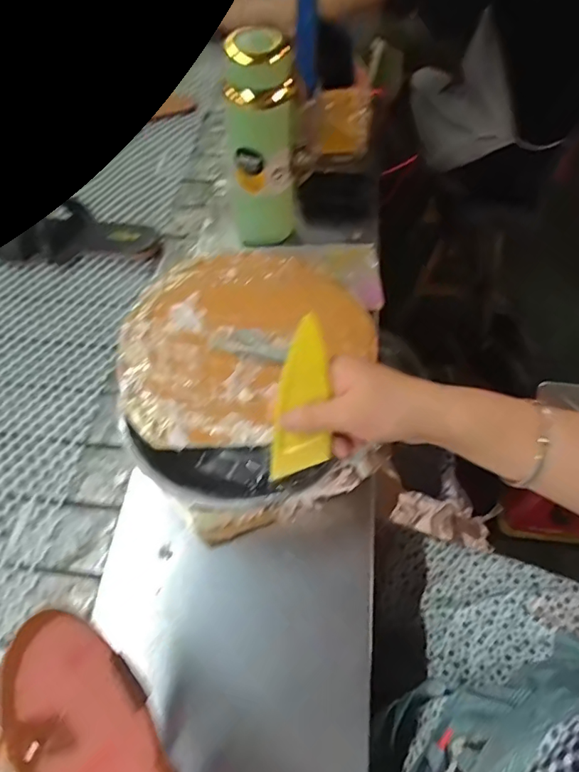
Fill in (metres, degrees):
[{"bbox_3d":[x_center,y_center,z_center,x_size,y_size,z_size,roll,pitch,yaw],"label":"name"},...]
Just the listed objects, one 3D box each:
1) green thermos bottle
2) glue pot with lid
[{"bbox_3d":[-0.033,-0.290,0.606,0.076,0.224,0.091,-3,57,-1],"label":"green thermos bottle"},{"bbox_3d":[-0.039,-0.013,0.507,0.246,0.076,0.277,-13,57,-7],"label":"glue pot with lid"}]

